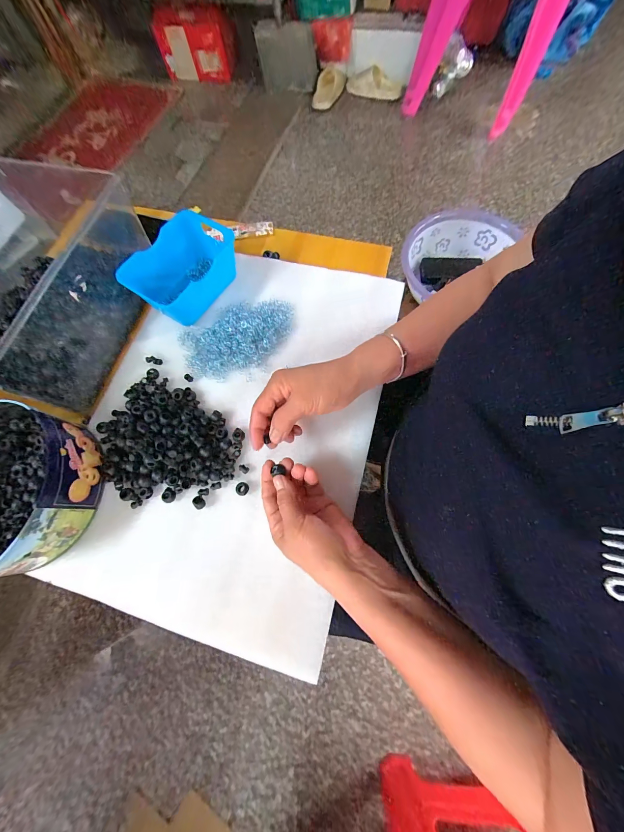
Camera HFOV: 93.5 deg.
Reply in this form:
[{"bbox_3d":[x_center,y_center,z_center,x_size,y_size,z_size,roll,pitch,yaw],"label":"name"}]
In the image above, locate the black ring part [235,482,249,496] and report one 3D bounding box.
[{"bbox_3d":[-0.085,0.088,0.356,0.014,0.009,0.016,24,76,7],"label":"black ring part"}]

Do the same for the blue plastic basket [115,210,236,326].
[{"bbox_3d":[-0.178,-0.205,0.422,0.101,0.065,0.150,38,78,12],"label":"blue plastic basket"}]

